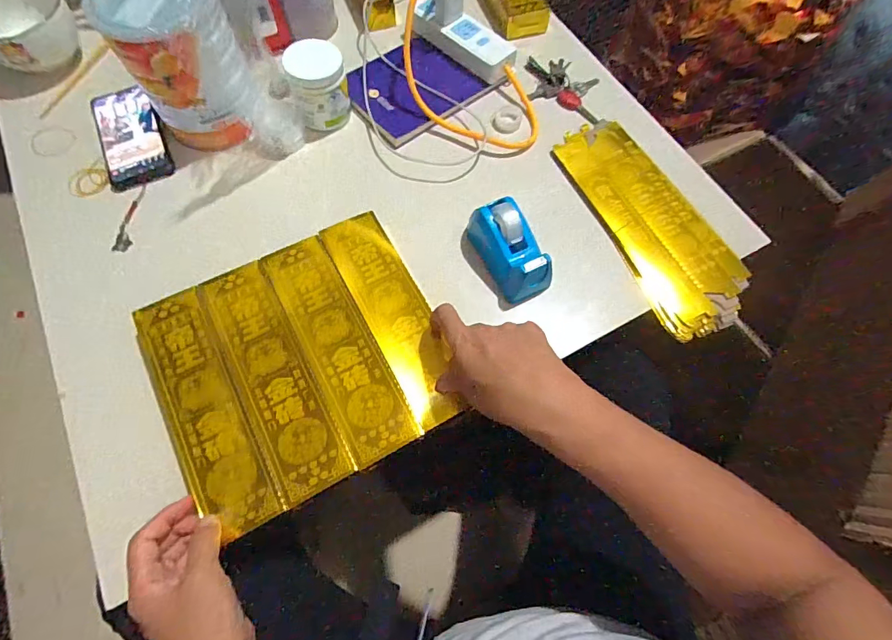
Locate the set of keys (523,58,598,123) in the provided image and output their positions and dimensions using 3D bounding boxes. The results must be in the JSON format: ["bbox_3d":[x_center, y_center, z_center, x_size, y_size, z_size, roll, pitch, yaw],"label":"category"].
[{"bbox_3d":[0.167,-0.336,0.627,0.106,0.010,0.113,0,70,1],"label":"set of keys"}]

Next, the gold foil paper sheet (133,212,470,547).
[{"bbox_3d":[-0.142,0.037,0.432,0.266,0.007,0.245,-26,71,-12],"label":"gold foil paper sheet"}]

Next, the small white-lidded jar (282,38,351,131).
[{"bbox_3d":[-0.159,-0.296,0.549,0.071,0.078,0.062,-14,68,-7],"label":"small white-lidded jar"}]

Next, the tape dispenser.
[{"bbox_3d":[0.070,-0.078,0.485,0.052,0.065,0.117,-22,69,-10],"label":"tape dispenser"}]

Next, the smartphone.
[{"bbox_3d":[-0.409,-0.242,0.562,0.078,0.010,0.157,-23,71,-7],"label":"smartphone"}]

